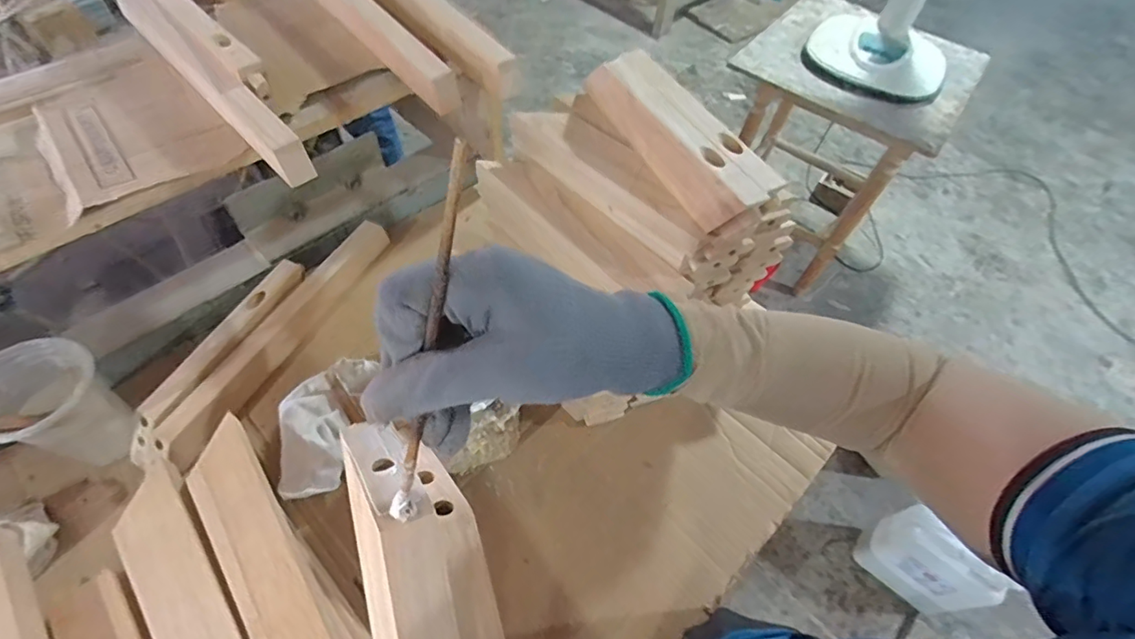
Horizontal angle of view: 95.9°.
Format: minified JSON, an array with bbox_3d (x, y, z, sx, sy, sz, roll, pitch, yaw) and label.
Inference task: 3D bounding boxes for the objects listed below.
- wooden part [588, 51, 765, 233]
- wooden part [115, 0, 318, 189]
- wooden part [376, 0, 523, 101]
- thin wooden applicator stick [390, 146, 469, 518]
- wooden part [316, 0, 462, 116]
[{"bbox_3d":[0.101,-0.190,0.534,0.030,0.060,0.262,-20,60,-17],"label":"wooden part"},{"bbox_3d":[-0.425,-0.291,0.589,0.035,0.045,0.437,-38,67,-26],"label":"wooden part"},{"bbox_3d":[-0.202,-0.420,0.688,0.033,0.063,0.405,-33,65,-24],"label":"wooden part"},{"bbox_3d":[-0.058,0.022,0.214,0.008,0.174,0.014,22,28,10],"label":"thin wooden applicator stick"},{"bbox_3d":[-0.274,-0.398,0.672,0.031,0.053,0.424,-33,65,-24],"label":"wooden part"}]

